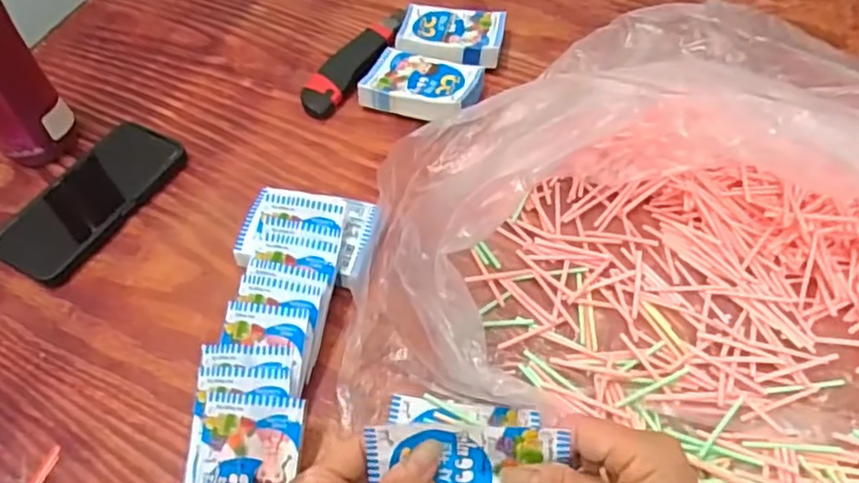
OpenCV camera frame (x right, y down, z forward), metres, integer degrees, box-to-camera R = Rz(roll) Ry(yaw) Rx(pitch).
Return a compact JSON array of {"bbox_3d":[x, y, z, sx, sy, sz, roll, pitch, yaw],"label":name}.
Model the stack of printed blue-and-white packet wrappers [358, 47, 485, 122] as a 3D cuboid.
[{"bbox_3d":[-0.006,-0.149,0.646,0.110,0.023,0.080,19,56,16],"label":"stack of printed blue-and-white packet wrappers"}]

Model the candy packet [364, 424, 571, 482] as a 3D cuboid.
[{"bbox_3d":[0.020,0.124,0.342,0.101,0.008,0.061,-1,95,7],"label":"candy packet"}]

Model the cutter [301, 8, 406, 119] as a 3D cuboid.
[{"bbox_3d":[-0.073,-0.185,0.681,0.044,0.020,0.163,23,57,18],"label":"cutter"}]

